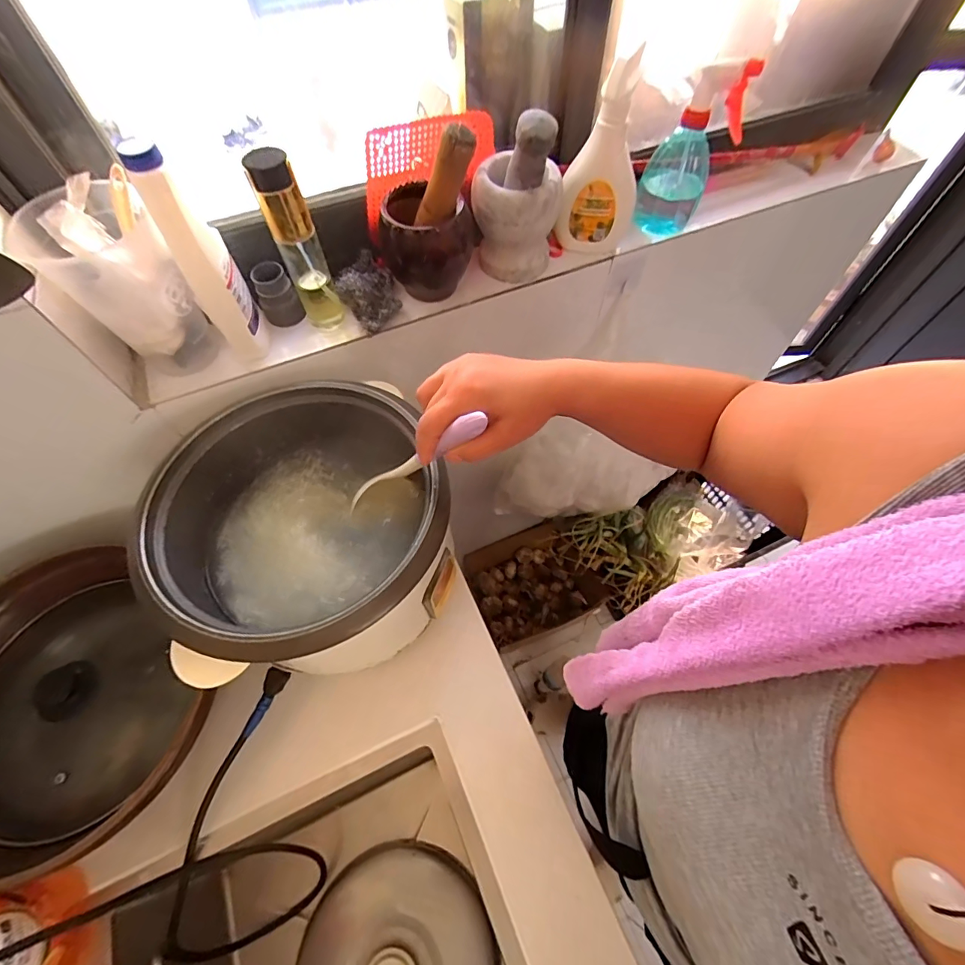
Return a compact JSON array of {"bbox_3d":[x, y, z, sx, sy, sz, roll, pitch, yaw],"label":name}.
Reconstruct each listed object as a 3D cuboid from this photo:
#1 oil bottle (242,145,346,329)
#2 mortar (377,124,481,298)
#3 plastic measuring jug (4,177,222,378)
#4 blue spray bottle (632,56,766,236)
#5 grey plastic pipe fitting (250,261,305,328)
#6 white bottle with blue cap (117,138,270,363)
[{"bbox_3d":[-0.189,-0.241,0.464,0.042,0.179,0.036,-22,62,-11],"label":"oil bottle"},{"bbox_3d":[-0.062,-0.302,0.501,0.116,0.173,0.092,-8,61,-3],"label":"mortar"},{"bbox_3d":[-0.353,-0.190,0.453,0.101,0.165,0.092,-35,66,-17],"label":"plastic measuring jug"},{"bbox_3d":[0.262,-0.418,0.561,0.095,0.191,0.093,18,62,11],"label":"blue spray bottle"},{"bbox_3d":[-0.242,-0.218,0.527,0.040,0.064,0.045,-31,64,-15],"label":"grey plastic pipe fitting"},{"bbox_3d":[-0.276,-0.219,0.444,0.049,0.201,0.070,-26,63,-13],"label":"white bottle with blue cap"}]

